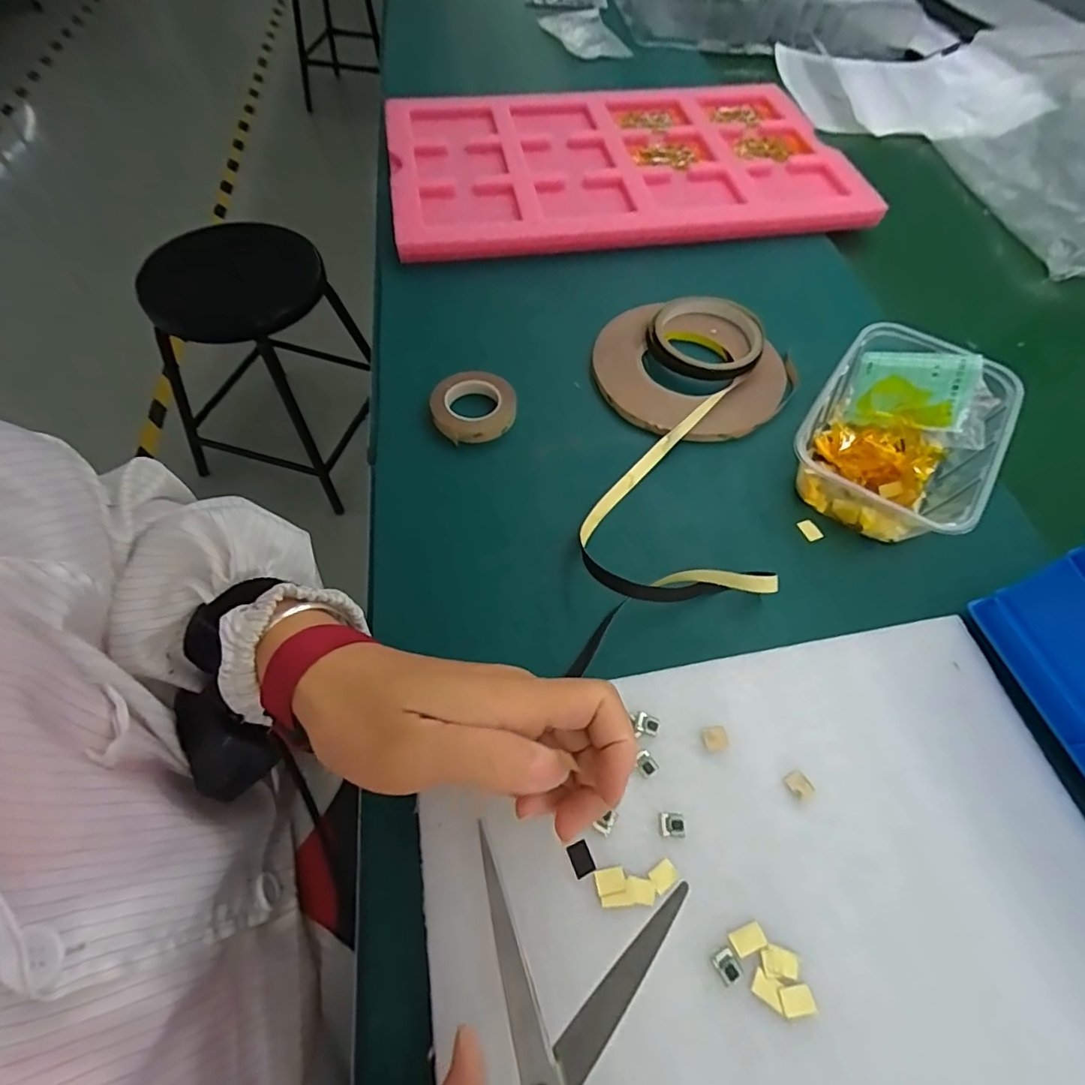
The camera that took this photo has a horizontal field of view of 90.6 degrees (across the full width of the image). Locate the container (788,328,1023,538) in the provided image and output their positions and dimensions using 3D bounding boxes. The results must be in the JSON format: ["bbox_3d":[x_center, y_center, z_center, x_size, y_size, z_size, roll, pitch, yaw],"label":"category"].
[{"bbox_3d":[0.253,-0.076,0.383,0.117,0.058,0.155,34,63,15],"label":"container"}]

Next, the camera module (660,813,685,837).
[{"bbox_3d":[0.065,0.140,0.265,0.012,0.004,0.010,4,60,-1],"label":"camera module"}]

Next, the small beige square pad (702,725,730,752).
[{"bbox_3d":[0.093,0.105,0.286,0.014,0.004,0.012,-12,61,-11],"label":"small beige square pad"}]

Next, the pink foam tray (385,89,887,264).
[{"bbox_3d":[0.084,-0.418,0.589,0.479,0.029,0.301,-5,60,-7],"label":"pink foam tray"}]

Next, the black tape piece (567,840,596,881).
[{"bbox_3d":[0.019,0.152,0.258,0.010,0.004,0.014,-17,62,-14],"label":"black tape piece"}]

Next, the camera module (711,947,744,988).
[{"bbox_3d":[0.083,0.188,0.238,0.010,0.004,0.013,-25,64,-17],"label":"camera module"}]

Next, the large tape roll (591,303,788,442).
[{"bbox_3d":[0.115,-0.142,0.440,0.140,0.018,0.149,2,60,-3],"label":"large tape roll"}]

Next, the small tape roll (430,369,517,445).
[{"bbox_3d":[-0.053,-0.104,0.414,0.062,0.021,0.060,2,60,-3],"label":"small tape roll"}]

